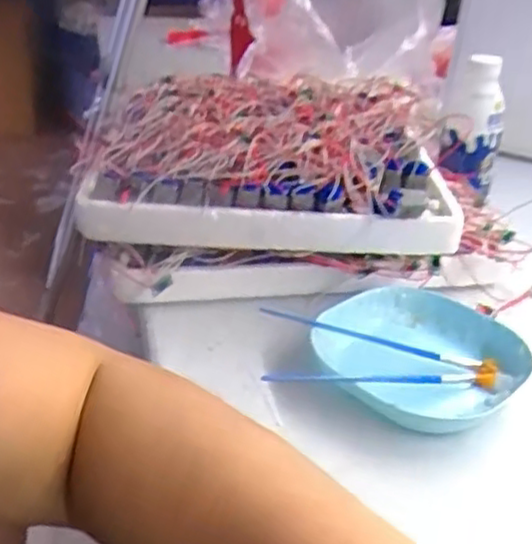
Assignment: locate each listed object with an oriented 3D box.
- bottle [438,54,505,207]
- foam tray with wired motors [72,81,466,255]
[{"bbox_3d":[0.216,-0.150,0.743,0.061,0.144,0.059,7,-4,12],"label":"bottle"},{"bbox_3d":[0.007,-0.114,0.649,0.291,0.066,0.324,5,29,2],"label":"foam tray with wired motors"}]

